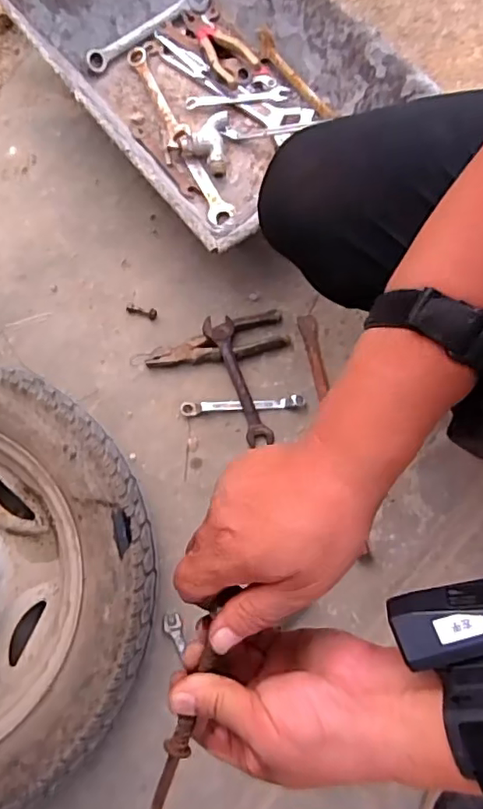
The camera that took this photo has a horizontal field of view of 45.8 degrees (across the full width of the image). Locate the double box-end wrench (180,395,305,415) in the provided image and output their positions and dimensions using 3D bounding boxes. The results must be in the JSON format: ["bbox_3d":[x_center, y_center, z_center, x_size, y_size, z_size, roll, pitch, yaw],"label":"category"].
[{"bbox_3d":[0.002,-0.001,0.658,0.141,0.006,0.017,-4,73,-1],"label":"double box-end wrench"}]

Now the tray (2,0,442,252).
[{"bbox_3d":[-0.048,-0.413,0.723,0.311,0.121,0.454,-36,76,-10],"label":"tray"}]

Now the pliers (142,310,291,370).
[{"bbox_3d":[-0.029,-0.071,0.673,0.164,0.017,0.045,-15,74,-4],"label":"pliers"}]

